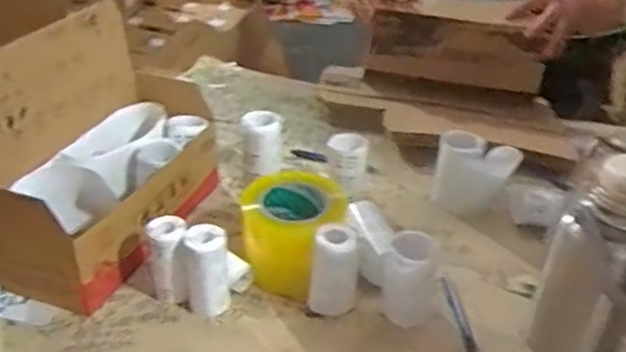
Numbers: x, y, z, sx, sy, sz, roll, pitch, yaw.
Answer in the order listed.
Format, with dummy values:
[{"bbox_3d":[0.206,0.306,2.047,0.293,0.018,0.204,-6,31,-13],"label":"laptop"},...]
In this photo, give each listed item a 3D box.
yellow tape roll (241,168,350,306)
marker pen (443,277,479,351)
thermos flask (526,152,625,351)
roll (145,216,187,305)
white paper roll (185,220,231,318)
[{"bbox_3d":[-0.024,0.067,0.776,0.119,0.101,0.116,3,39,-2],"label":"yellow tape roll"},{"bbox_3d":[0.160,0.154,0.733,0.013,0.016,0.102,-5,40,-11],"label":"marker pen"},{"bbox_3d":[0.293,0.095,0.653,0.104,0.237,0.094,-4,40,-10],"label":"thermos flask"},{"bbox_3d":[-0.157,0.093,0.726,0.042,0.092,0.044,-4,40,-10],"label":"roll"},{"bbox_3d":[-0.116,0.101,0.725,0.047,0.098,0.047,-3,30,1],"label":"white paper roll"}]

